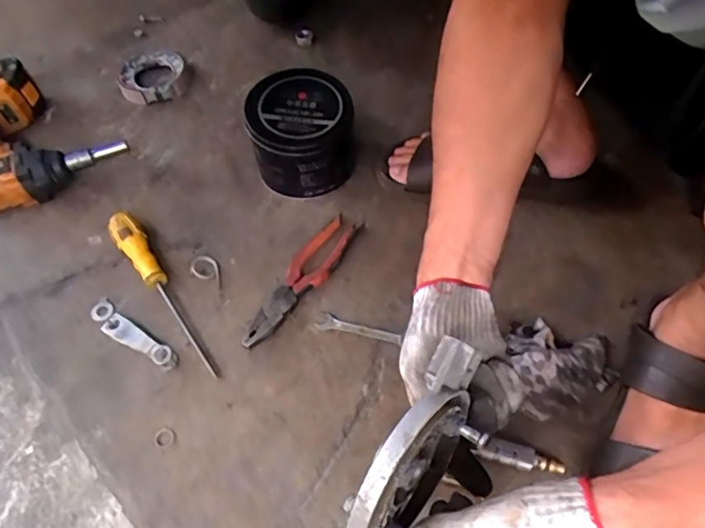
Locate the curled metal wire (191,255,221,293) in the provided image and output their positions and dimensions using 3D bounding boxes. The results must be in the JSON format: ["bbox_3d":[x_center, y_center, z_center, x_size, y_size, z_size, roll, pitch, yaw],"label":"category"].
[{"bbox_3d":[-0.165,0.009,0.615,0.029,0.015,0.056,-28,58,-15],"label":"curled metal wire"}]

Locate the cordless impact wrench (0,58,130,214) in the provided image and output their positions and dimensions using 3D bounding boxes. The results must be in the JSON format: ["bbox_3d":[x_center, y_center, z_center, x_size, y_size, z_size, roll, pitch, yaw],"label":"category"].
[{"bbox_3d":[-0.432,-0.187,0.744,0.207,0.071,0.245,-22,56,-11],"label":"cordless impact wrench"}]

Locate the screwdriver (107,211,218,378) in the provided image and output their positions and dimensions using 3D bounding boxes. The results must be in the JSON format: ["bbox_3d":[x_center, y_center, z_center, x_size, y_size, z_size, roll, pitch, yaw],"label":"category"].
[{"bbox_3d":[-0.210,0.028,0.595,0.032,0.029,0.245,-31,59,-17],"label":"screwdriver"}]

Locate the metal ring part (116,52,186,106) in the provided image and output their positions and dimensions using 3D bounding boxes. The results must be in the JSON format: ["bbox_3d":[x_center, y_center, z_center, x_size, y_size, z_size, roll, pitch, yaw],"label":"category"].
[{"bbox_3d":[-0.304,-0.287,0.825,0.098,0.024,0.107,-20,56,-10],"label":"metal ring part"}]

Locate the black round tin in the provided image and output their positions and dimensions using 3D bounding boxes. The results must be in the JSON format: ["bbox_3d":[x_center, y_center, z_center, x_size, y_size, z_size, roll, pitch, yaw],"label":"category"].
[{"bbox_3d":[-0.061,-0.161,0.676,0.120,0.102,0.128,-2,55,2],"label":"black round tin"}]

